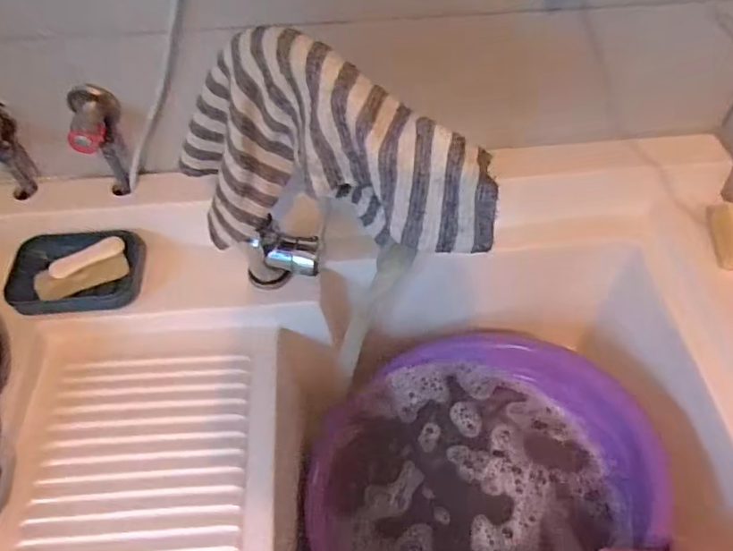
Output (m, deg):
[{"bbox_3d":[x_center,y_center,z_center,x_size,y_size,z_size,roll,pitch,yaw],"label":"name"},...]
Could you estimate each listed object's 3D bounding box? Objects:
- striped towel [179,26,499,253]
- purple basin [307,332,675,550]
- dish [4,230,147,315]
[{"bbox_3d":[-0.031,-0.075,0.412,0.253,0.171,0.052,23,58,16],"label":"striped towel"},{"bbox_3d":[0.107,0.190,0.563,0.299,0.119,0.319,0,54,0],"label":"purple basin"},{"bbox_3d":[-0.310,-0.005,0.616,0.135,0.020,0.086,-7,74,-14],"label":"dish"}]

